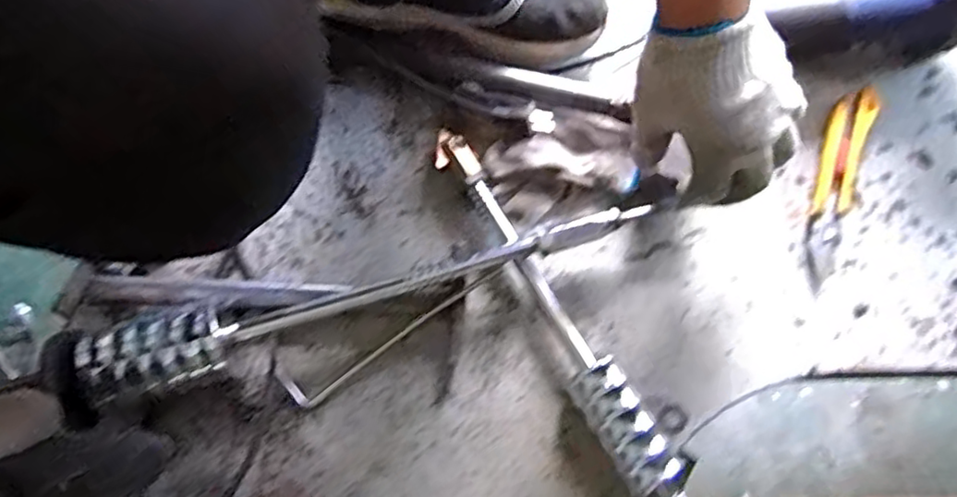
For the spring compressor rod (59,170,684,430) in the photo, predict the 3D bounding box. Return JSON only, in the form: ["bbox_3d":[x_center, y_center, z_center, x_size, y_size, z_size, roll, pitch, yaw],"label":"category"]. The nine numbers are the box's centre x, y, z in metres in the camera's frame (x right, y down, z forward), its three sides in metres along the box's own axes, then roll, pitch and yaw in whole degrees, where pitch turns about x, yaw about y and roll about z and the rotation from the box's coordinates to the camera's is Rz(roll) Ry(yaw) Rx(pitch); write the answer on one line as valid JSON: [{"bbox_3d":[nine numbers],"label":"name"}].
[{"bbox_3d":[-0.079,0.028,0.523,0.464,0.066,0.055,-18,76,-11],"label":"spring compressor rod"}]

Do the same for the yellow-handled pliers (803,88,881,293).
[{"bbox_3d":[0.313,-0.056,0.574,0.038,0.024,0.183,16,75,4],"label":"yellow-handled pliers"}]

